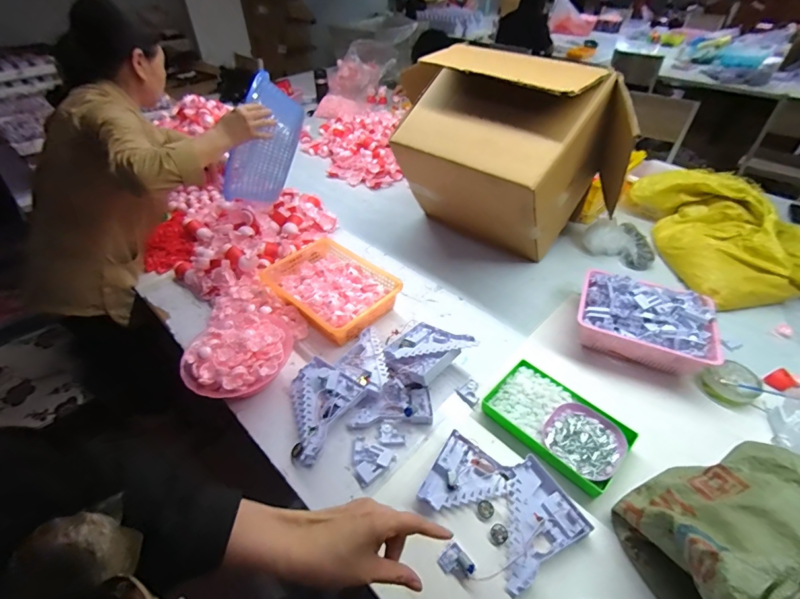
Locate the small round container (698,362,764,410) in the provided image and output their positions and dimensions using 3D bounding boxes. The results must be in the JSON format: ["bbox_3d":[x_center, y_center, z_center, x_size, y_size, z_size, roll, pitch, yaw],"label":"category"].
[{"bbox_3d":[0.674,0.172,0.784,0.095,0.033,0.082,-14,44,-14],"label":"small round container"}]

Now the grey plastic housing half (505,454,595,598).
[{"bbox_3d":[0.198,0.346,0.608,0.157,0.020,0.128,-23,47,-23],"label":"grey plastic housing half"}]

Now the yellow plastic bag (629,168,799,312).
[{"bbox_3d":[0.902,-0.193,1.059,0.318,0.188,0.433,0,43,1],"label":"yellow plastic bag"}]

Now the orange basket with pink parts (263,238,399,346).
[{"bbox_3d":[-0.171,-0.029,0.986,0.311,0.071,0.223,33,52,31],"label":"orange basket with pink parts"}]

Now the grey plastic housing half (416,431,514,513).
[{"bbox_3d":[0.109,0.306,0.650,0.118,0.025,0.129,28,49,28],"label":"grey plastic housing half"}]

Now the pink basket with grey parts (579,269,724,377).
[{"bbox_3d":[0.534,0.053,0.859,0.252,0.113,0.196,17,45,18],"label":"pink basket with grey parts"}]

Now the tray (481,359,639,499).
[{"bbox_3d":[0.293,0.229,0.729,0.144,0.031,0.239,-32,51,-31],"label":"tray"}]

